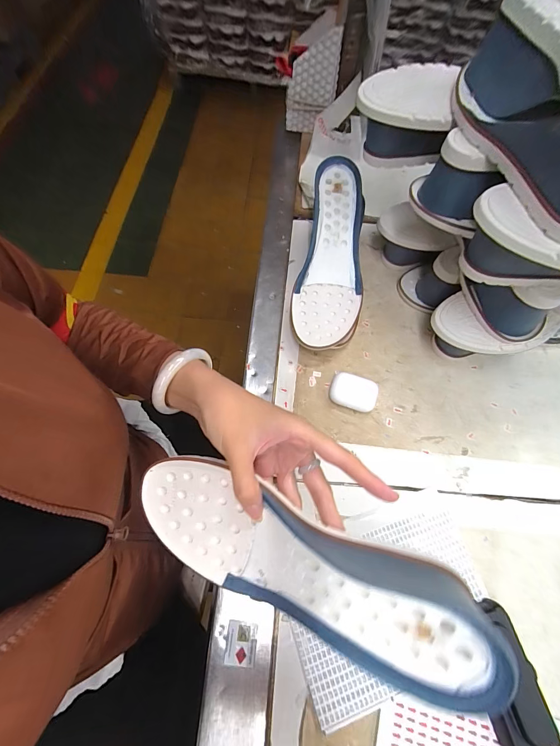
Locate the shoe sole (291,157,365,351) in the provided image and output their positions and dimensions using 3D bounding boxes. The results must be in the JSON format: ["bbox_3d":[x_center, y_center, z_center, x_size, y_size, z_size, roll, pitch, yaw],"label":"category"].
[{"bbox_3d":[0.073,-0.160,0.429,0.090,0.036,0.256,7,91,1],"label":"shoe sole"}]

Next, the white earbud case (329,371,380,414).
[{"bbox_3d":[0.095,0.026,0.406,0.058,0.021,0.042,15,66,4],"label":"white earbud case"}]

